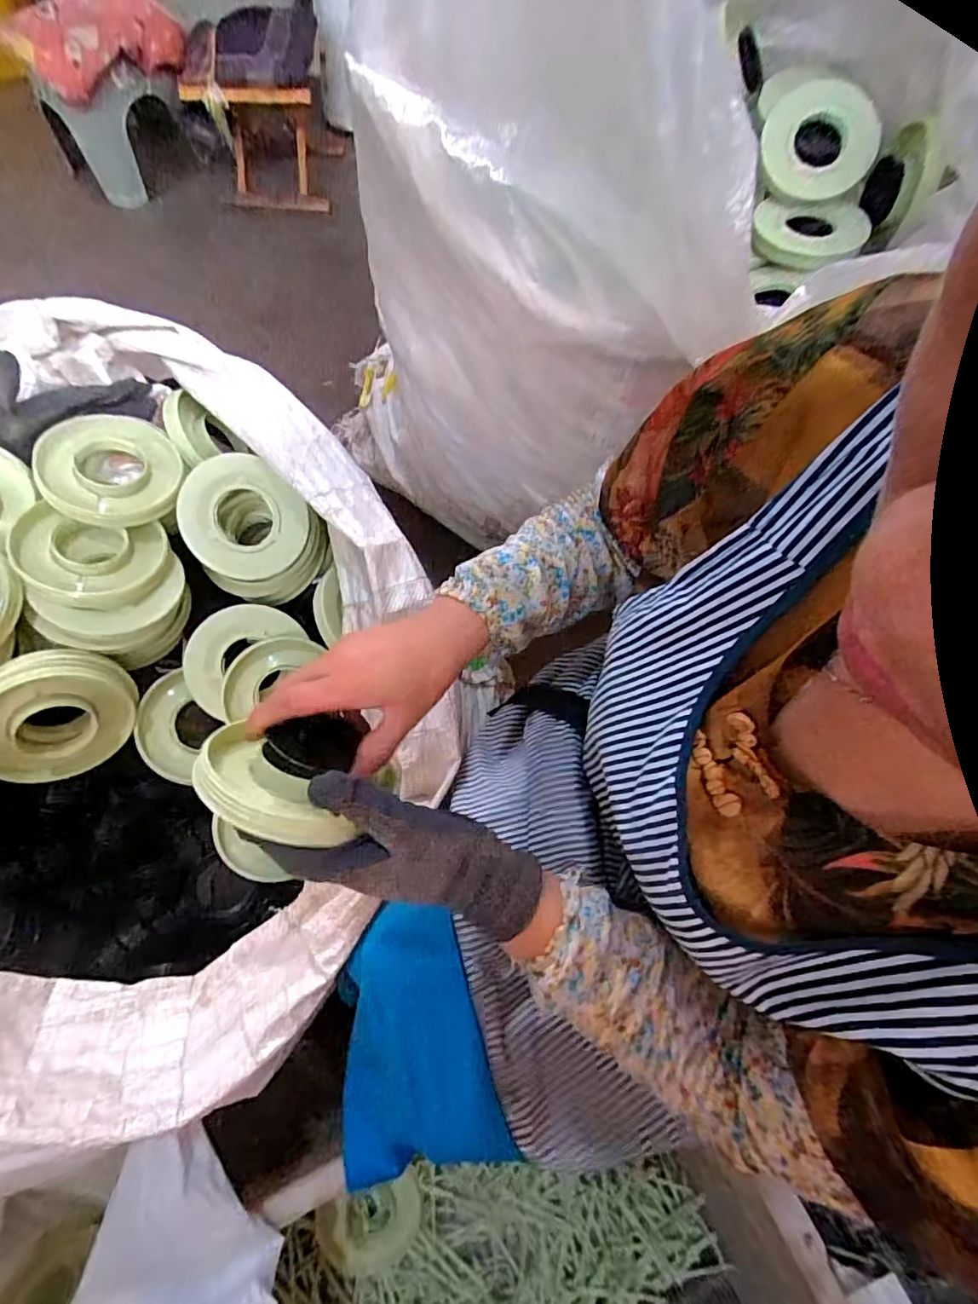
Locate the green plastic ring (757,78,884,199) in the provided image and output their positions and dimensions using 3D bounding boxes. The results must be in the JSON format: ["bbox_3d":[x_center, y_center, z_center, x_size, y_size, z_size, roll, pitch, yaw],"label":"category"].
[{"bbox_3d":[0.387,-0.595,0.629,0.138,0.012,0.108,7,106,-7],"label":"green plastic ring"}]

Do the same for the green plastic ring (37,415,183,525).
[{"bbox_3d":[-0.388,-0.188,0.554,0.123,0.026,0.124,12,66,-27],"label":"green plastic ring"}]

